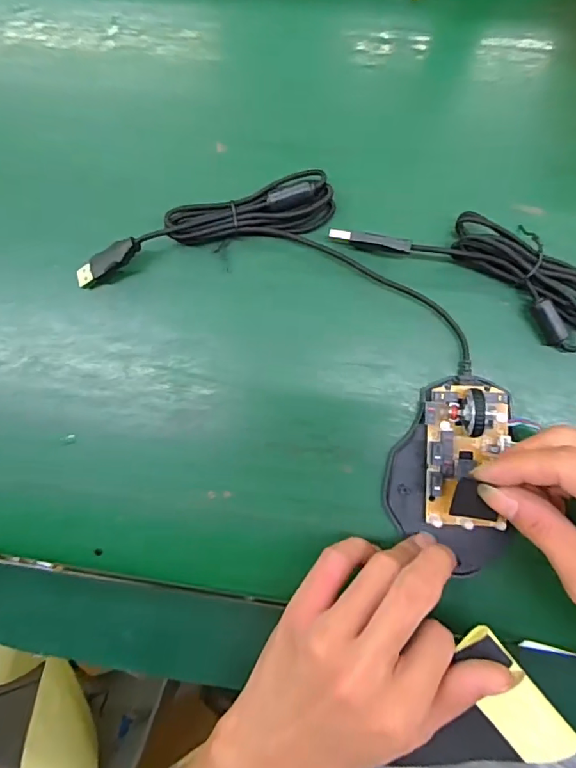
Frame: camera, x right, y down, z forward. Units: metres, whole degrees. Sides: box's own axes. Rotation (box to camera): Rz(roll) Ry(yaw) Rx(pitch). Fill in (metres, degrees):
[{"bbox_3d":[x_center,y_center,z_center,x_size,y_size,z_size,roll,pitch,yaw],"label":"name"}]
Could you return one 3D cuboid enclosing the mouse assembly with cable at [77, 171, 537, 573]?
[{"bbox_3d":[0.028,-0.012,0.284,0.136,0.033,0.288,-45,86,2],"label":"mouse assembly with cable"}]

